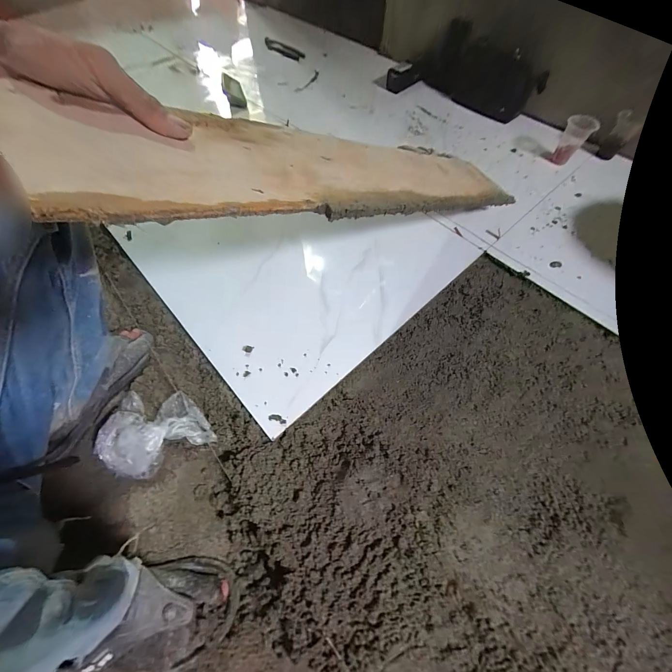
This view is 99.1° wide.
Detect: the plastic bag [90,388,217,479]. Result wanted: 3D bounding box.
[{"bbox_3d":[-0.304,0.161,0.479,0.179,0.038,0.133,-2,64,1],"label":"plastic bag"}]

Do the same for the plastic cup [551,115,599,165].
[{"bbox_3d":[0.599,-0.495,0.729,0.063,0.089,0.068,-1,64,2],"label":"plastic cup"}]

